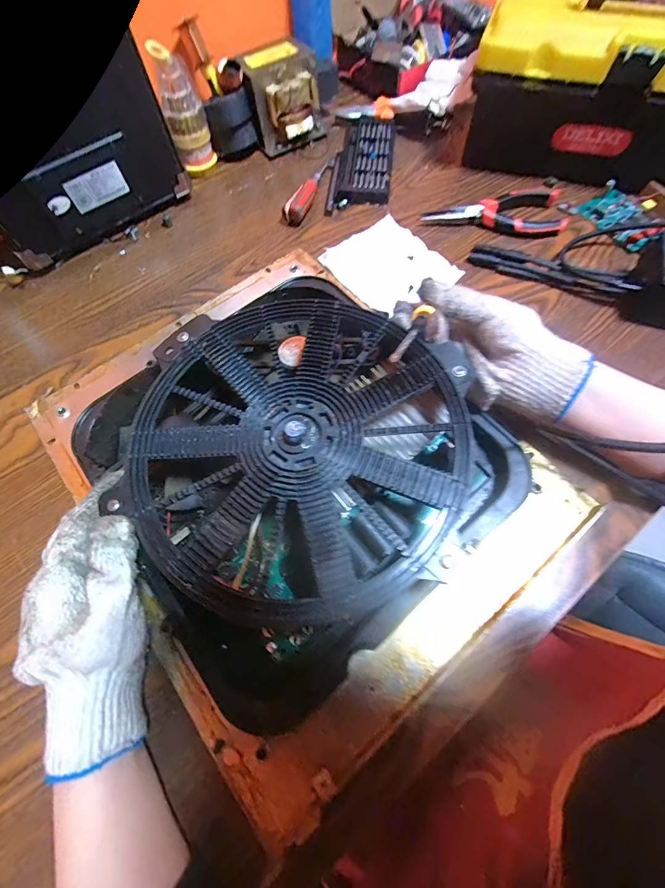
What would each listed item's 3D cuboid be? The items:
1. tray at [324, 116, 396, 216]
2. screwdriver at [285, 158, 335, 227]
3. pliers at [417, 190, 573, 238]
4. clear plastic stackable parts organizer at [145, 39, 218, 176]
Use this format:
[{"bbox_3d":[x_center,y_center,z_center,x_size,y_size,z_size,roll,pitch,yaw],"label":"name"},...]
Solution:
[{"bbox_3d":[0.038,-0.361,0.467,0.073,0.025,0.167,5,67,5],"label":"tray"},{"bbox_3d":[-0.025,-0.320,0.451,0.023,0.026,0.132,18,68,10],"label":"screwdriver"},{"bbox_3d":[0.185,-0.270,0.421,0.154,0.022,0.059,8,67,6],"label":"pliers"},{"bbox_3d":[-0.175,-0.390,0.437,0.043,0.118,0.037,-9,66,-2],"label":"clear plastic stackable parts organizer"}]

